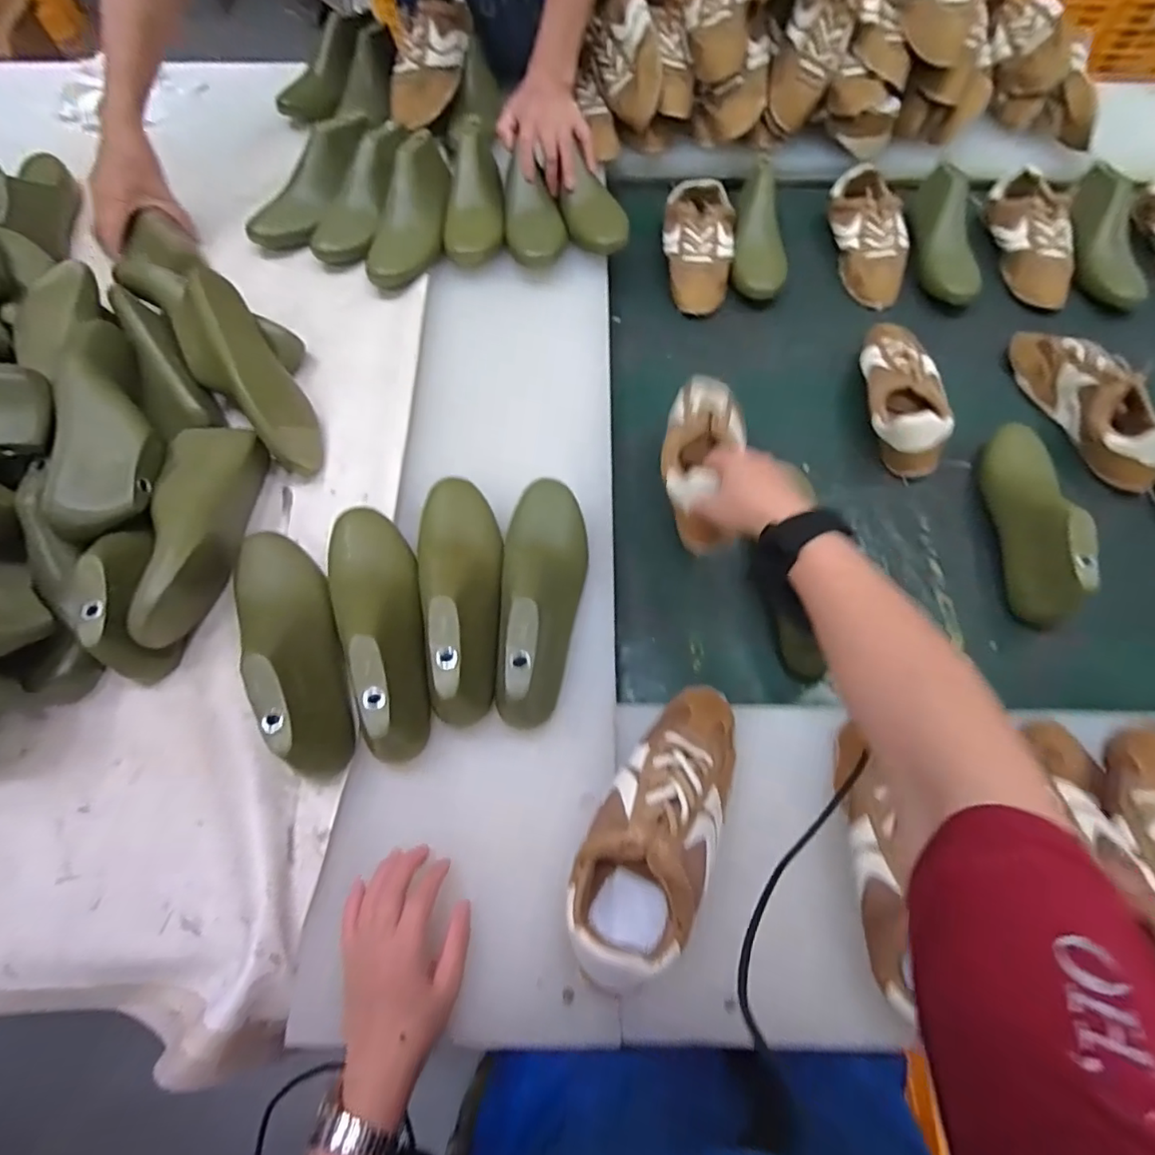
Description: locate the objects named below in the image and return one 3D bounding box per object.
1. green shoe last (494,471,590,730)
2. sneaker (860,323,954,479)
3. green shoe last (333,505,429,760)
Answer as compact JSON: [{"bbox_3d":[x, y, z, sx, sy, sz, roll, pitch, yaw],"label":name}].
[{"bbox_3d":[-0.029,0.014,0.516,0.080,0.105,0.235,2,65,2],"label":"green shoe last"},{"bbox_3d":[0.390,-0.234,0.684,0.083,0.066,0.218,8,65,4],"label":"sneaker"},{"bbox_3d":[-0.171,0.031,0.502,0.072,0.100,0.240,-21,66,-9],"label":"green shoe last"}]

